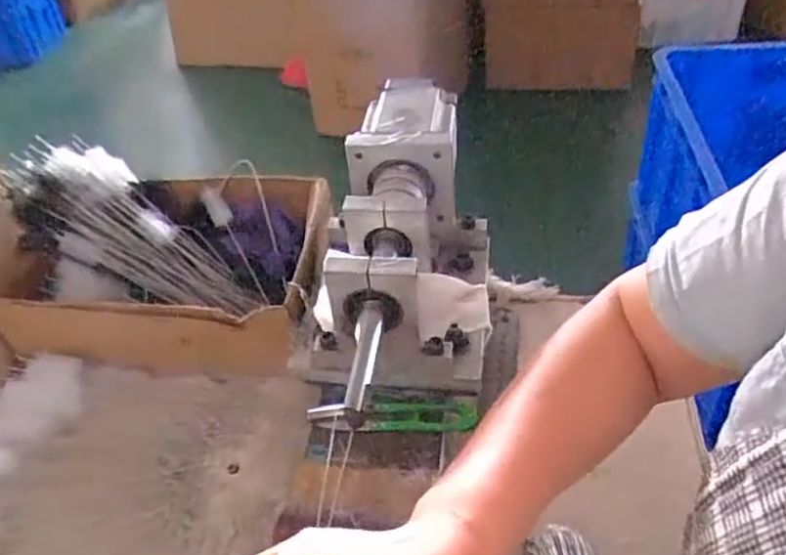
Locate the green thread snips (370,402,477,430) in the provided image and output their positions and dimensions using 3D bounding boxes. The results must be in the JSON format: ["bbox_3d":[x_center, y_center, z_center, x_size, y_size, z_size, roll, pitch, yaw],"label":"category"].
[{"bbox_3d":[0.023,0.104,0.491,0.078,0.009,0.022,-3,41,4],"label":"green thread snips"}]

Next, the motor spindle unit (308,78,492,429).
[{"bbox_3d":[0.006,-0.018,0.513,0.131,0.127,0.329,0,42,8],"label":"motor spindle unit"}]

